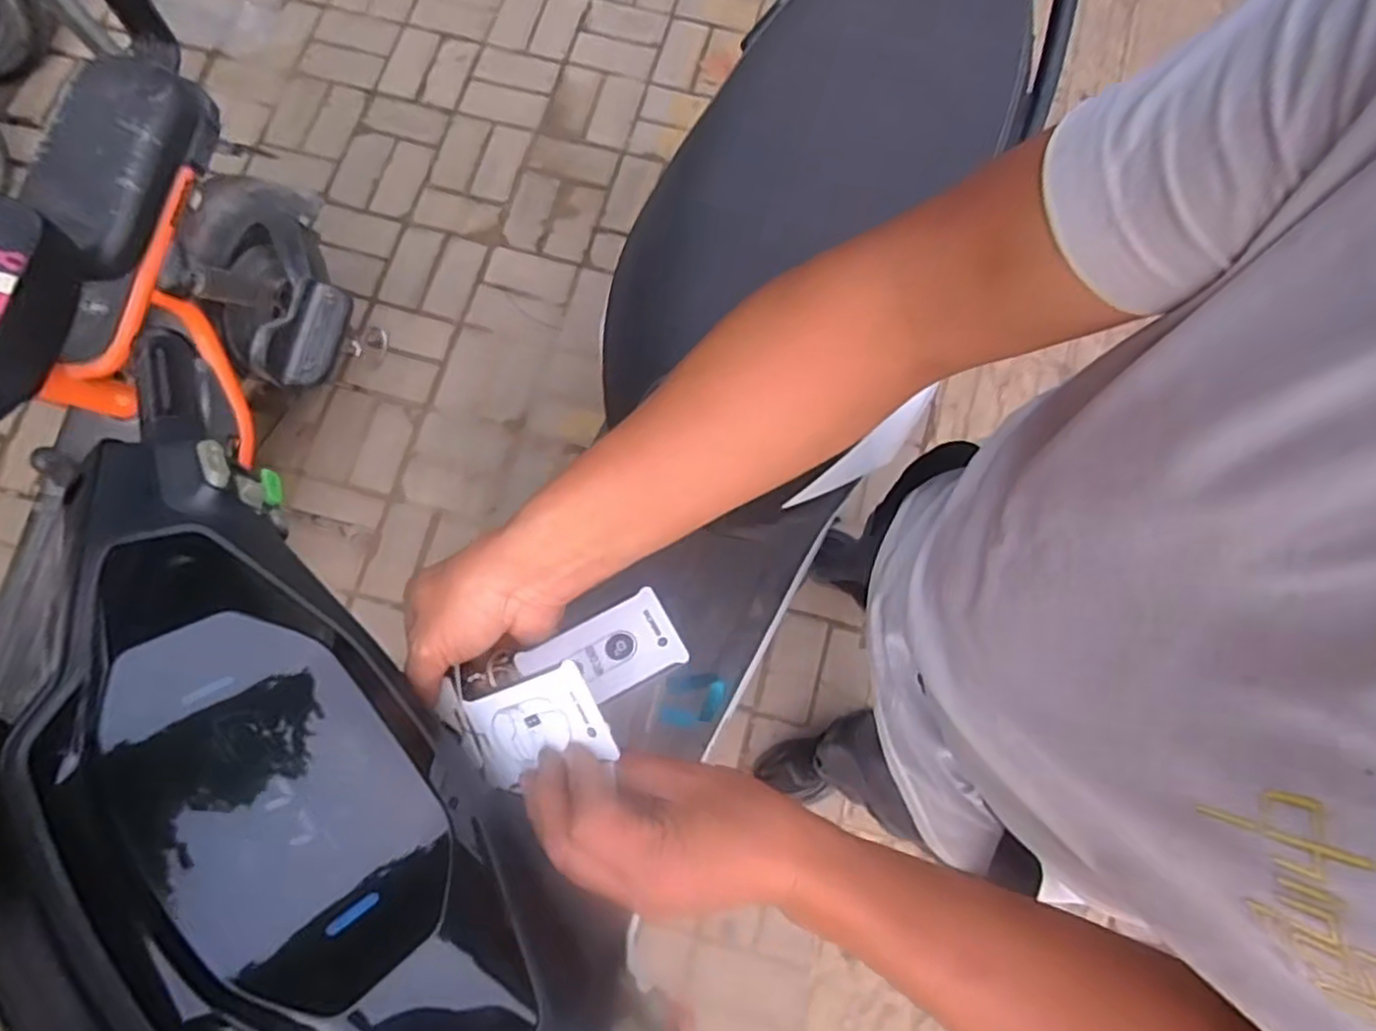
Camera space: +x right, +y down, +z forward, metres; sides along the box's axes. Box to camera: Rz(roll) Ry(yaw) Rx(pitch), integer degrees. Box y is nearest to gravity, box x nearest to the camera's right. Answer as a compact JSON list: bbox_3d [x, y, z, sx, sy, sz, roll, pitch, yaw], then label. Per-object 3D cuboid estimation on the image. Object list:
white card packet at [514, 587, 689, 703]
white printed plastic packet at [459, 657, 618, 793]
[{"bbox_3d":[-0.047,0.076,0.390,0.083,0.004,0.051,-26,54,-9],"label":"white card packet"},{"bbox_3d":[-0.078,0.109,0.367,0.082,0.007,0.051,-25,94,27],"label":"white printed plastic packet"}]

